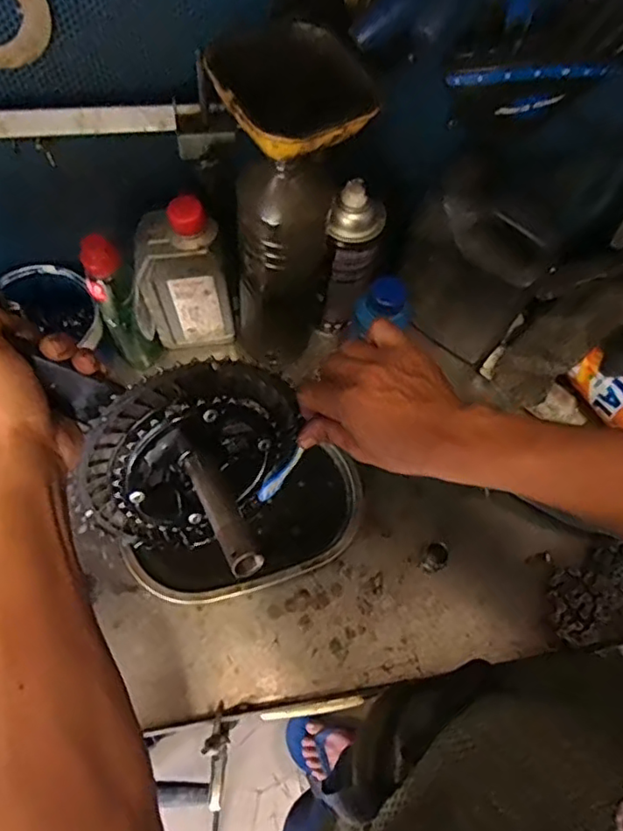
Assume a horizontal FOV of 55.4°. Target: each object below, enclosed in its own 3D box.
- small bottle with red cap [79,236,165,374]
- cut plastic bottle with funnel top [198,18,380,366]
[{"bbox_3d":[-0.183,-0.108,0.569,0.040,0.160,0.056,-25,69,-13],"label":"small bottle with red cap"},{"bbox_3d":[-0.021,-0.147,0.512,0.096,0.324,0.110,-16,67,-10],"label":"cut plastic bottle with funnel top"}]

